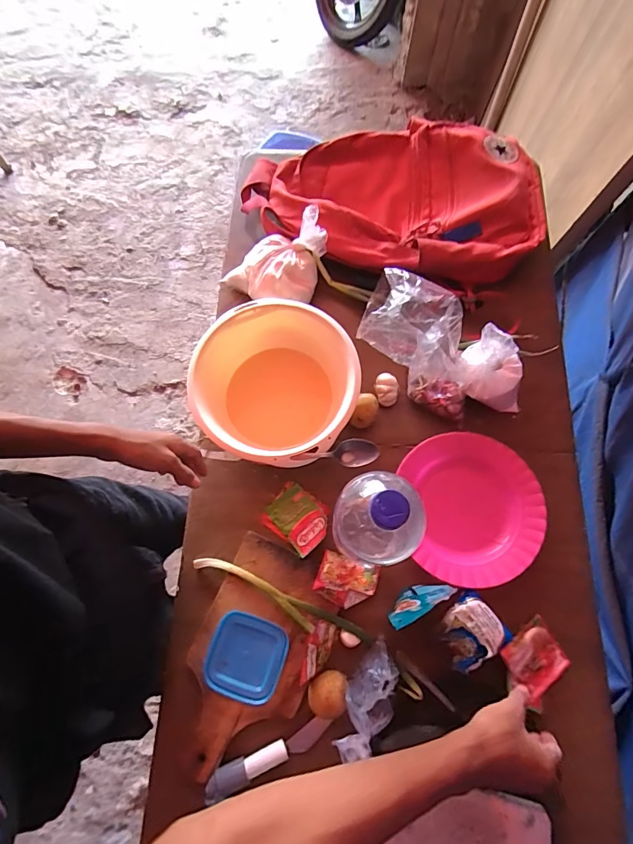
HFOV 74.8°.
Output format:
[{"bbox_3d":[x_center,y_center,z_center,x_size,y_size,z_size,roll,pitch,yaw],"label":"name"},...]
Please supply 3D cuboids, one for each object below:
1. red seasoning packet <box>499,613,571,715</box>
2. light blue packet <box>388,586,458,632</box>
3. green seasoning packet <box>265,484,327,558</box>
[{"bbox_3d":[0.295,0.329,0.559,0.091,0.011,0.092,-30,91,-17],"label":"red seasoning packet"},{"bbox_3d":[0.134,0.230,0.535,0.095,0.098,0.018,-22,75,-5],"label":"light blue packet"},{"bbox_3d":[-0.026,0.146,0.627,0.065,0.017,0.092,-40,77,-10],"label":"green seasoning packet"}]

